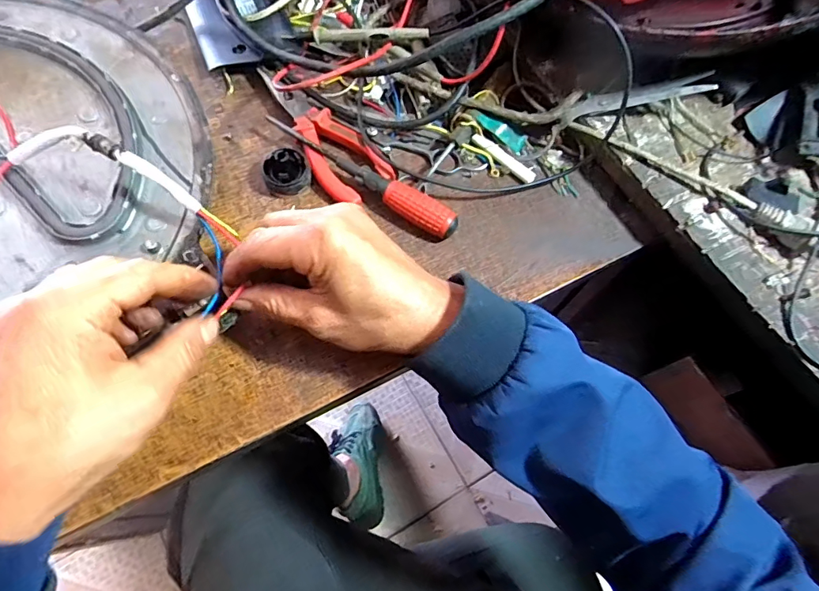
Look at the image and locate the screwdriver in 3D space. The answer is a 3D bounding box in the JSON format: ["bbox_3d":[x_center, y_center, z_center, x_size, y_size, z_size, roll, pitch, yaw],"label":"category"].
[{"bbox_3d":[-0.034,-0.093,0.360,0.162,0.023,0.026,36,71,12],"label":"screwdriver"}]

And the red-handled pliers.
[{"bbox_3d":[-0.075,-0.129,0.374,0.050,0.017,0.141,-39,74,-16],"label":"red-handled pliers"}]

